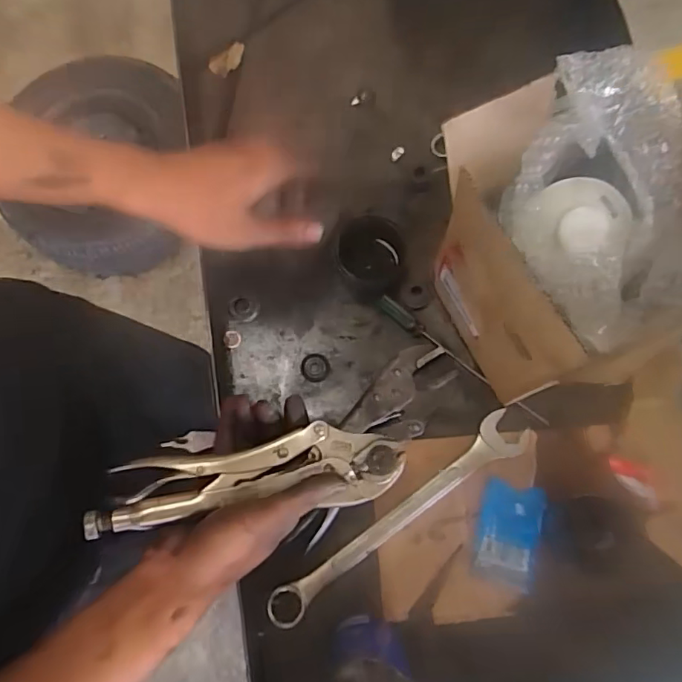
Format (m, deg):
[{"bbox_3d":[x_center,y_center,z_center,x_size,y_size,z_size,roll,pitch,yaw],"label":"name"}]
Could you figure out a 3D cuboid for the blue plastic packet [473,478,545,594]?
[{"bbox_3d":[0.147,0.168,0.471,0.053,0.006,0.085,13,79,3],"label":"blue plastic packet"}]

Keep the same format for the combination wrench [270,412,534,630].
[{"bbox_3d":[0.050,0.151,0.469,0.266,0.017,0.041,-35,80,-6],"label":"combination wrench"}]

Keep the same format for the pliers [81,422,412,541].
[{"bbox_3d":[-0.064,0.098,0.382,0.215,0.020,0.054,-8,78,-8],"label":"pliers"}]

